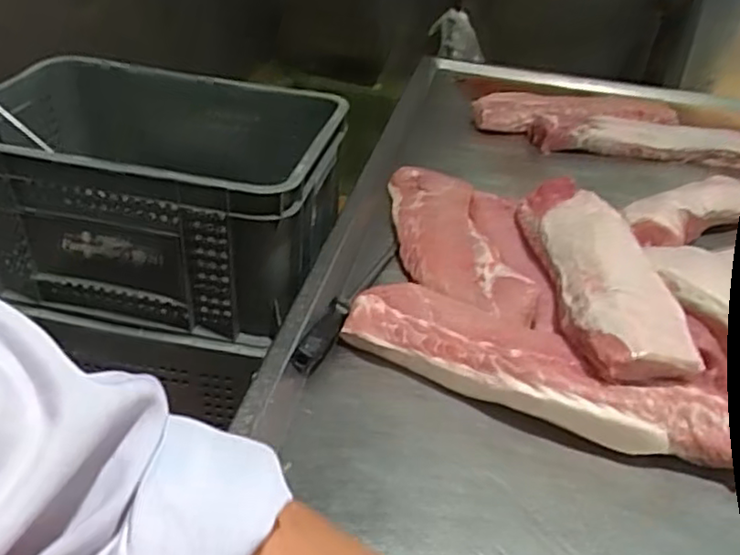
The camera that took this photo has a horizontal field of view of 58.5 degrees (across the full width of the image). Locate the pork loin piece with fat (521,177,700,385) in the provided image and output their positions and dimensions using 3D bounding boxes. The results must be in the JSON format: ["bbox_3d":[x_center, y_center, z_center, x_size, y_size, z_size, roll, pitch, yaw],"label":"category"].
[{"bbox_3d":[0.299,-0.015,0.876,0.134,0.075,0.424,4,34,-2],"label":"pork loin piece with fat"}]

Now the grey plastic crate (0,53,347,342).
[{"bbox_3d":[-0.335,-0.141,1.020,0.539,0.247,0.370,10,35,7],"label":"grey plastic crate"}]

